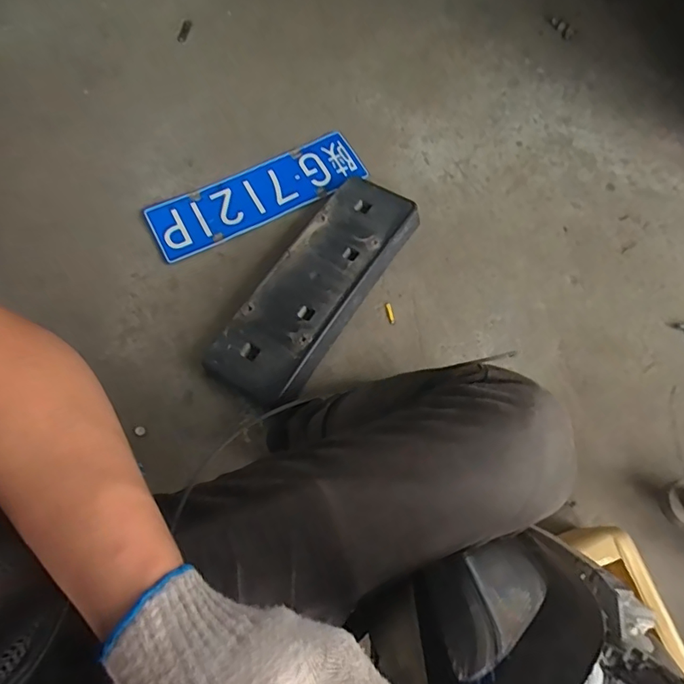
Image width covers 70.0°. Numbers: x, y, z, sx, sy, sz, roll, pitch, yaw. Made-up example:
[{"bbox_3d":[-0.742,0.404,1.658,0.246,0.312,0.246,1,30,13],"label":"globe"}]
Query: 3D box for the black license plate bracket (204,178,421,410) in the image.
[{"bbox_3d":[-0.043,-0.103,0.876,0.171,0.061,0.467,31,71,12],"label":"black license plate bracket"}]

